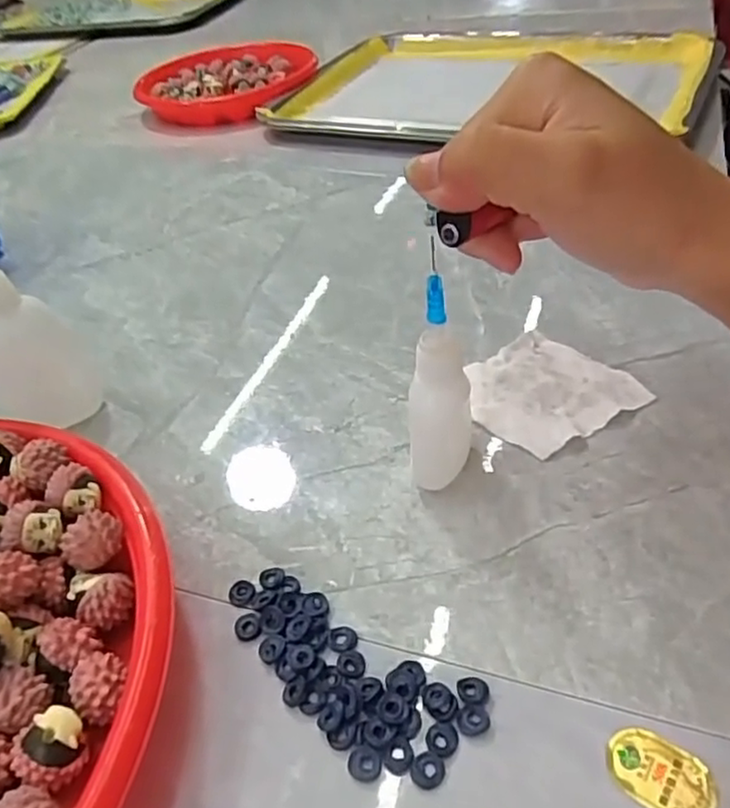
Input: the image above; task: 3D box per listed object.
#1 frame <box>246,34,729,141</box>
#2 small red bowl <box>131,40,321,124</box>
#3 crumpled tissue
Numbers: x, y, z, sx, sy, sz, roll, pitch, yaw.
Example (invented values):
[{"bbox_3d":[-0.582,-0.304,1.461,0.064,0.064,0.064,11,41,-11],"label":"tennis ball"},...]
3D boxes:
[{"bbox_3d":[0.111,-0.283,0.579,0.345,0.024,0.232,10,45,19],"label":"frame"},{"bbox_3d":[-0.131,-0.316,0.646,0.158,0.028,0.143,4,44,13],"label":"small red bowl"},{"bbox_3d":[0.079,-0.008,0.294,0.067,0.005,0.064,-25,45,-18],"label":"crumpled tissue"}]

